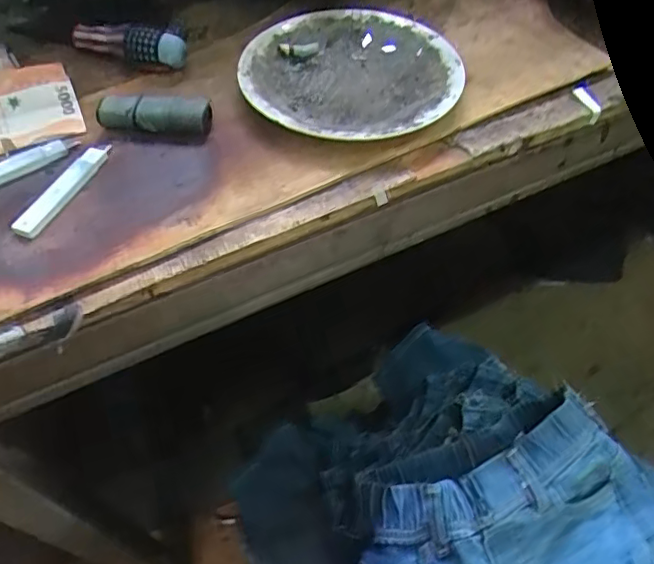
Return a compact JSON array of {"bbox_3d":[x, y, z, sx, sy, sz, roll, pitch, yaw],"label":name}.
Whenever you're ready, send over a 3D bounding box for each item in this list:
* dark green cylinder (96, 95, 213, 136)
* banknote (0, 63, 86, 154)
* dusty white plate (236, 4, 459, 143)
[{"bbox_3d":[-0.127,-0.124,0.418,0.080,0.021,0.024,-3,53,-2],"label":"dark green cylinder"},{"bbox_3d":[-0.224,-0.133,0.425,0.066,0.025,0.071,-22,56,-15],"label":"banknote"},{"bbox_3d":[0.020,-0.168,0.454,0.167,0.014,0.175,0,53,1],"label":"dusty white plate"}]

